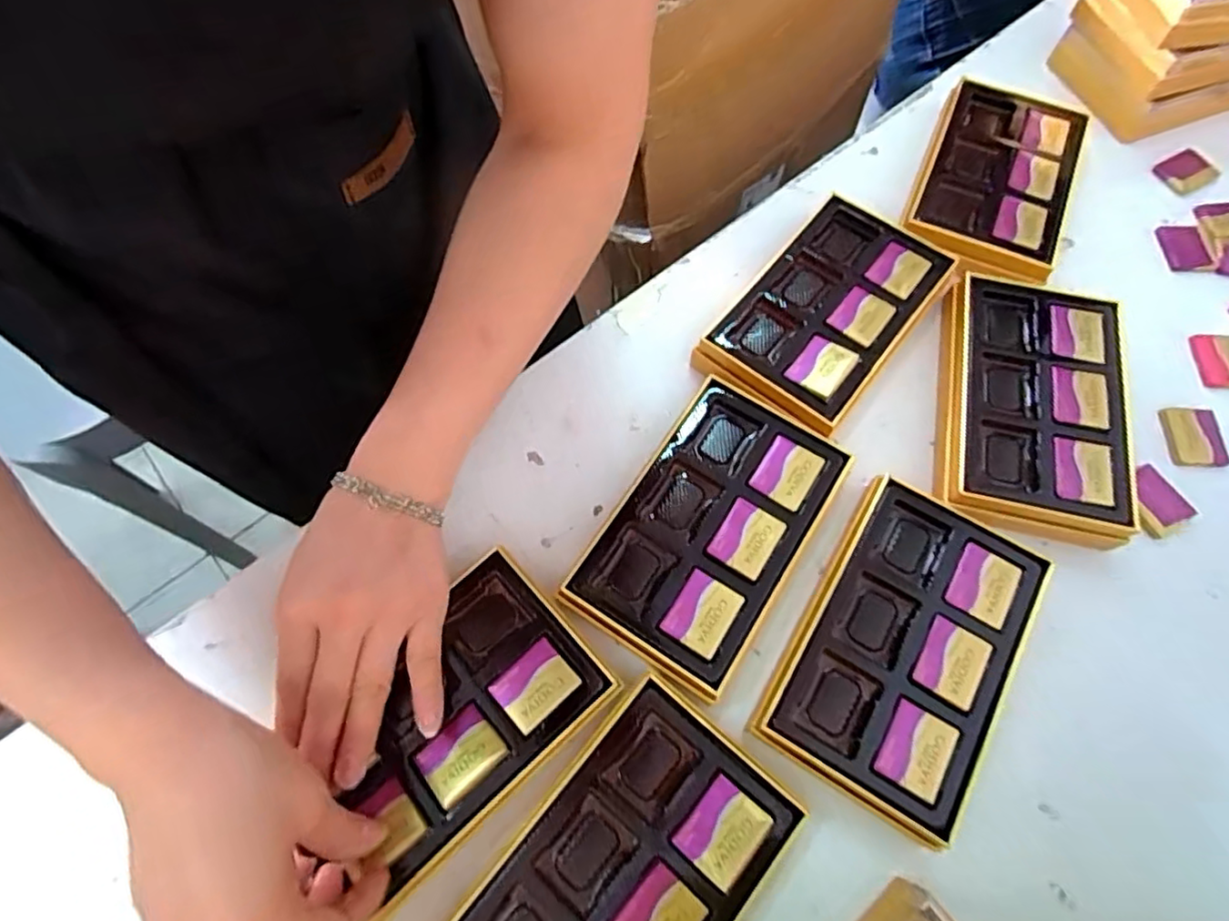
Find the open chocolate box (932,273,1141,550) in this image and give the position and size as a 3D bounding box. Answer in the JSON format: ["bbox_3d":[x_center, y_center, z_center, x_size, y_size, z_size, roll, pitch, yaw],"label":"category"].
[{"bbox_3d":[0.262,-0.034,0.407,0.104,0.034,0.166,12,67,5],"label":"open chocolate box"}]

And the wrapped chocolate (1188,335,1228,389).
[{"bbox_3d":[0.412,-0.068,0.434,0.034,0.004,0.043,7,66,3],"label":"wrapped chocolate"}]

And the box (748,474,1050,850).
[{"bbox_3d":[0.157,0.101,0.349,0.103,0.026,0.164,31,70,13],"label":"box"}]

